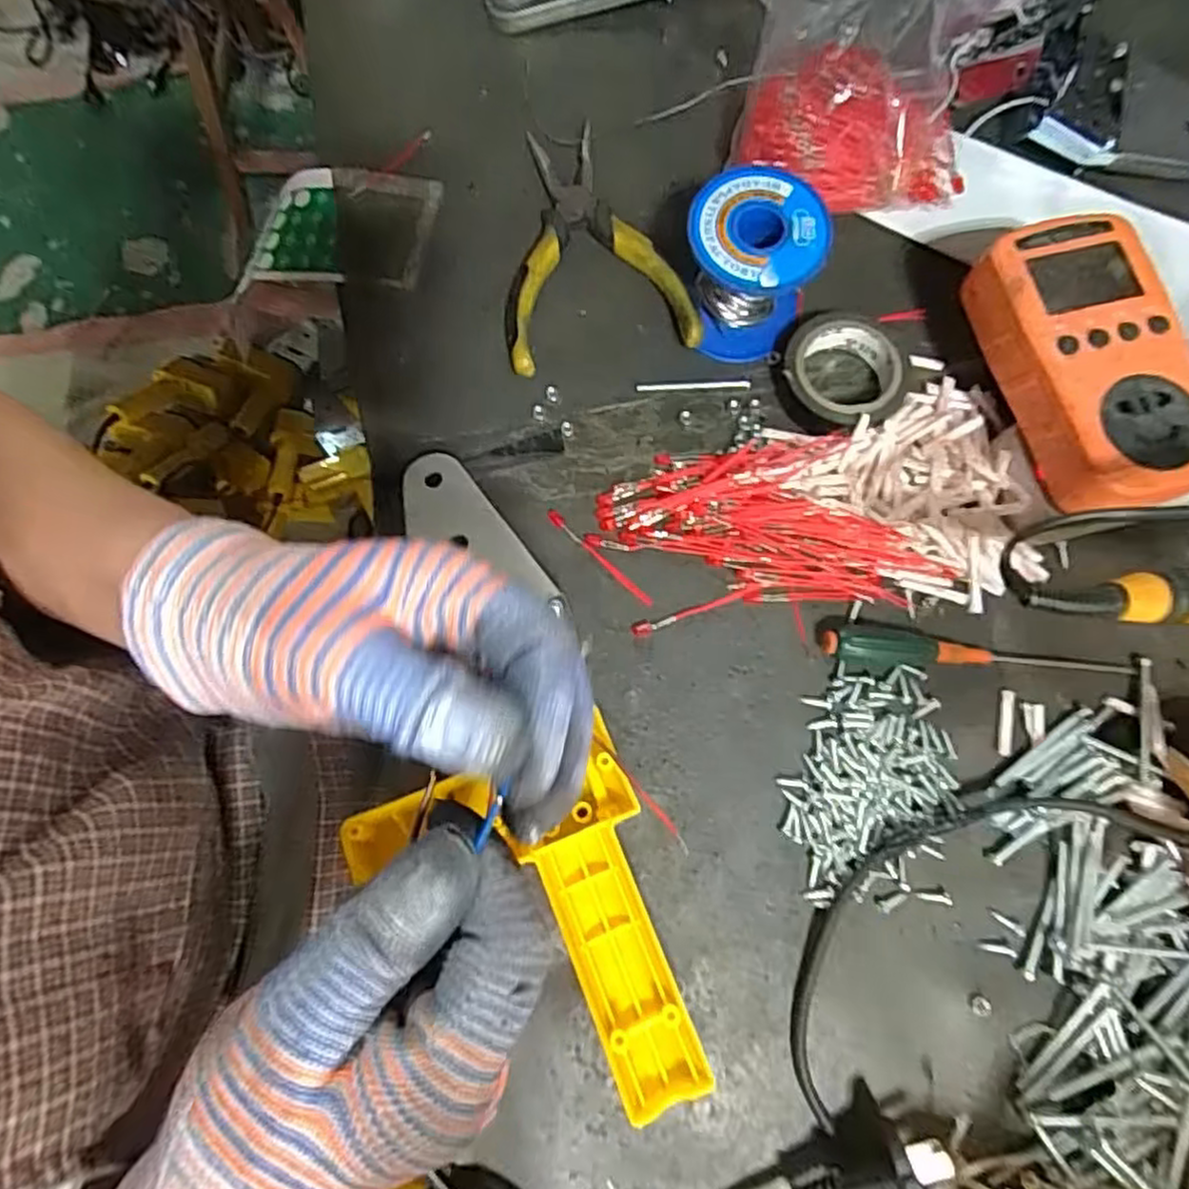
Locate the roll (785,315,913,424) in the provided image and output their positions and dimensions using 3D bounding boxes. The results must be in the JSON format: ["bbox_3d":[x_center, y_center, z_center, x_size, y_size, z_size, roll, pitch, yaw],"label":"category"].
[{"bbox_3d":[0.124,-0.112,0.354,0.059,0.017,0.060,0,77,0],"label":"roll"}]

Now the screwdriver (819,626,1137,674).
[{"bbox_3d":[0.176,0.027,0.326,0.144,0.013,0.016,4,77,1],"label":"screwdriver"}]

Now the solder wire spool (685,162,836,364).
[{"bbox_3d":[0.074,-0.157,0.344,0.062,0.062,0.060,8,77,2],"label":"solder wire spool"}]

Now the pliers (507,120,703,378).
[{"bbox_3d":[-0.007,-0.182,0.372,0.093,0.018,0.133,-12,77,-2],"label":"pliers"}]

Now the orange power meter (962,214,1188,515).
[{"bbox_3d":[0.216,-0.097,0.309,0.065,0.040,0.128,-11,78,-4],"label":"orange power meter"}]

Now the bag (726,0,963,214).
[{"bbox_3d":[0.141,-0.275,0.369,0.125,0.061,0.139,7,77,2],"label":"bag"}]

